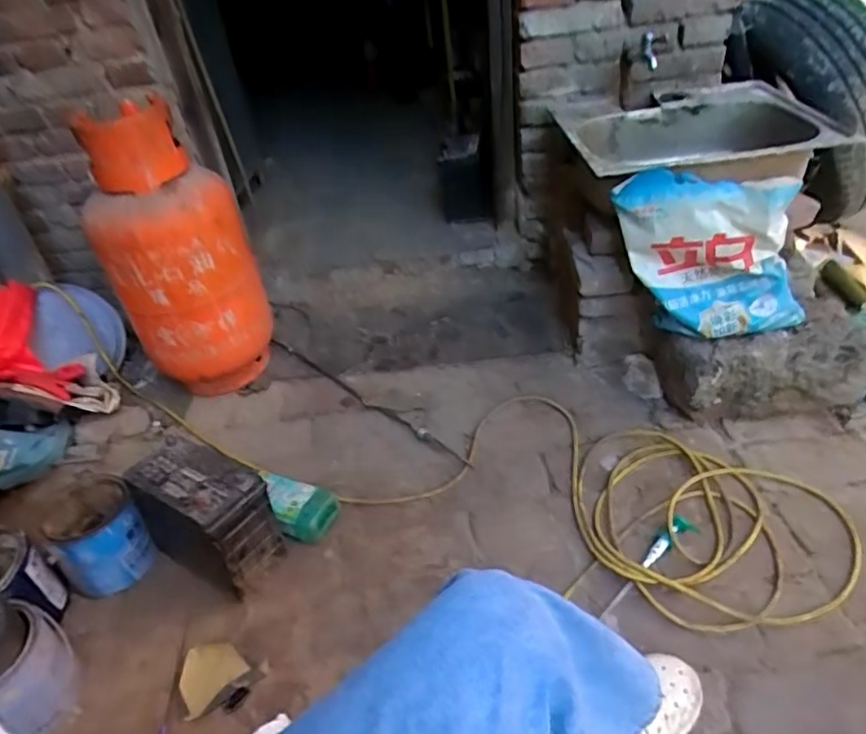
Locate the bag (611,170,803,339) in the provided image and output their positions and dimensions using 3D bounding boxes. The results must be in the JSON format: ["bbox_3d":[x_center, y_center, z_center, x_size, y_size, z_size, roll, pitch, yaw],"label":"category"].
[{"bbox_3d":[0.521,-0.215,1.160,0.349,0.271,0.132,18,44,29],"label":"bag"}]

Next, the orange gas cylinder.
[{"bbox_3d":[-0.586,-0.243,1.426,0.305,0.646,0.310,-20,39,-16],"label":"orange gas cylinder"}]

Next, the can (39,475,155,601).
[{"bbox_3d":[-0.609,0.306,1.112,0.147,0.141,0.173,-30,43,-26],"label":"can"}]

